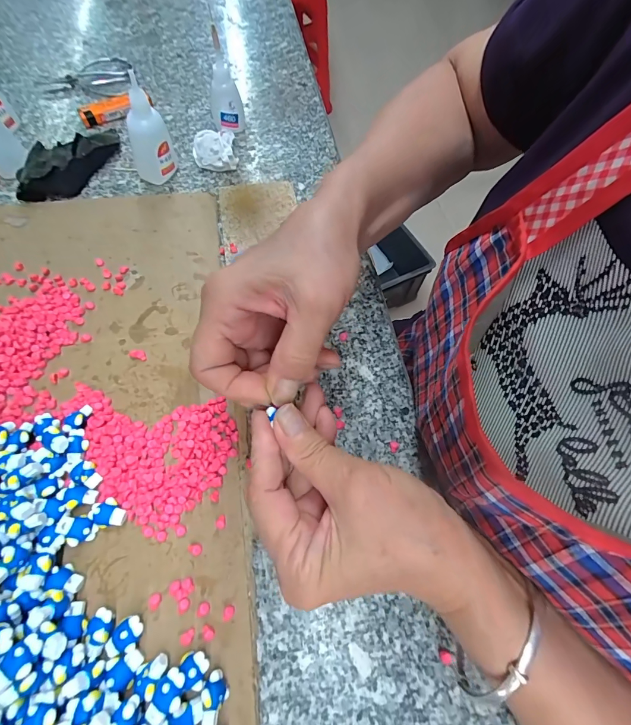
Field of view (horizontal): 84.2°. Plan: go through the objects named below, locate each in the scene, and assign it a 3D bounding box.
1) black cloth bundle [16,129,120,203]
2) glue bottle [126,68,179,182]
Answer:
[{"bbox_3d":[-0.255,-0.213,0.359,0.062,0.022,0.127,15,64,3],"label":"black cloth bundle"},{"bbox_3d":[-0.161,-0.218,0.333,0.024,0.087,0.034,25,65,8],"label":"glue bottle"}]

